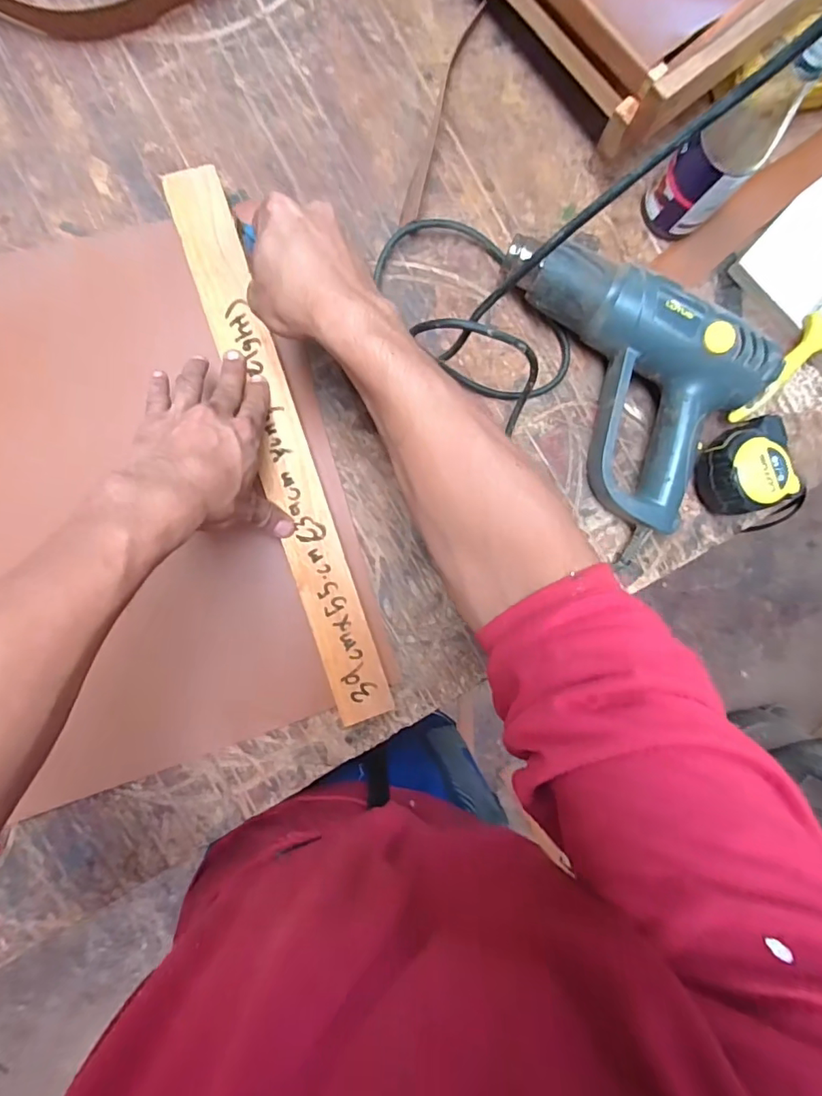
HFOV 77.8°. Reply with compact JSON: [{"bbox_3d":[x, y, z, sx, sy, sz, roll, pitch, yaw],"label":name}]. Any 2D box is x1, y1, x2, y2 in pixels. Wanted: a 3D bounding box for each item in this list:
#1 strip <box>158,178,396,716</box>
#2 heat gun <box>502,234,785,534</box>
[{"bbox_3d":[-0.110,-0.083,0.437,0.047,0.009,0.477,-18,91,-8],"label":"strip"},{"bbox_3d":[0.179,-0.157,0.466,0.265,0.079,0.183,34,84,-5],"label":"heat gun"}]

